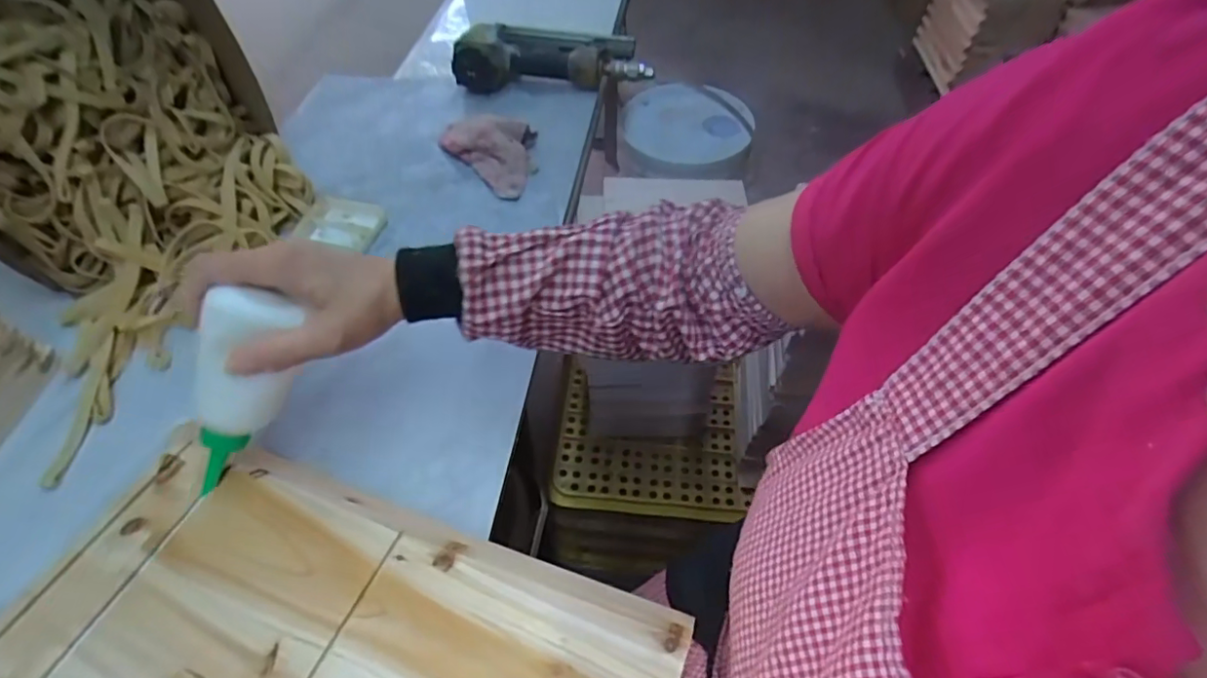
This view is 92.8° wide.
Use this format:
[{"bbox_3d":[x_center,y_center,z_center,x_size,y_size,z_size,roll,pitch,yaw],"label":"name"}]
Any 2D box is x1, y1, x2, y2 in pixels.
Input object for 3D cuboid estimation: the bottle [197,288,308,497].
[{"bbox_3d":[-0.242,0.039,0.380,0.038,0.151,0.040,32,23,21],"label":"bottle"}]

